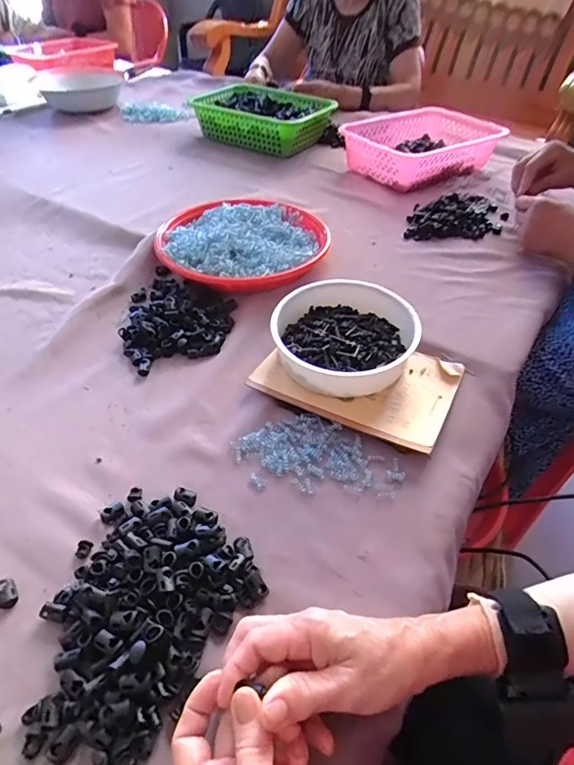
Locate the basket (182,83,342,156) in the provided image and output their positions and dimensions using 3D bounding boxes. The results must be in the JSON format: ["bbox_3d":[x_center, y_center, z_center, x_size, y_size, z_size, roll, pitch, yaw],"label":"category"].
[{"bbox_3d":[-0.050,-0.600,1.057,0.293,0.082,0.197,27,52,22],"label":"basket"}]

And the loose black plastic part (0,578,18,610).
[{"bbox_3d":[-0.217,0.164,0.357,0.014,0.010,0.022,-25,52,-23],"label":"loose black plastic part"}]

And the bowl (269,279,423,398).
[{"bbox_3d":[0.061,-0.054,0.534,0.159,0.048,0.163,1,46,-1],"label":"bowl"}]

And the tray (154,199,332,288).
[{"bbox_3d":[-0.062,-0.204,0.691,0.226,0.048,0.240,1,46,-1],"label":"tray"}]

